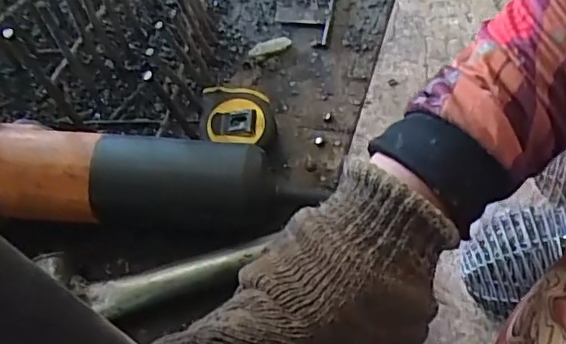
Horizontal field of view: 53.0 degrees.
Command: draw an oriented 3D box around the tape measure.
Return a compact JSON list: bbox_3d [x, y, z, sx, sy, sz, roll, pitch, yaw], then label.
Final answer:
[{"bbox_3d":[-0.032,-0.037,0.416,0.051,0.027,0.046,4,60,4],"label":"tape measure"}]

